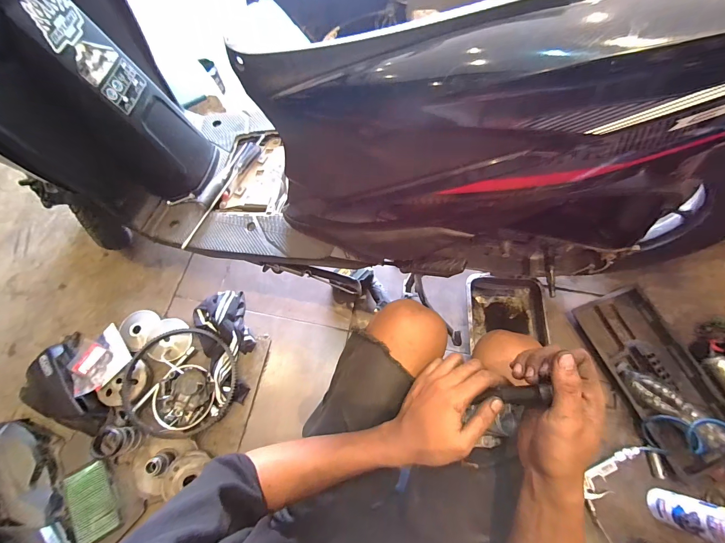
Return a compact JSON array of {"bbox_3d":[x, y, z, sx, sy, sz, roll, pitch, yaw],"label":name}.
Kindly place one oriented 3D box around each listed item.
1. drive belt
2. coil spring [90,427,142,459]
[{"bbox_3d":[-0.479,0.288,0.840,0.289,0.041,0.275,0,68,0],"label":"drive belt"},{"bbox_3d":[-0.581,0.405,0.758,0.059,0.091,0.058,-9,69,-3],"label":"coil spring"}]

